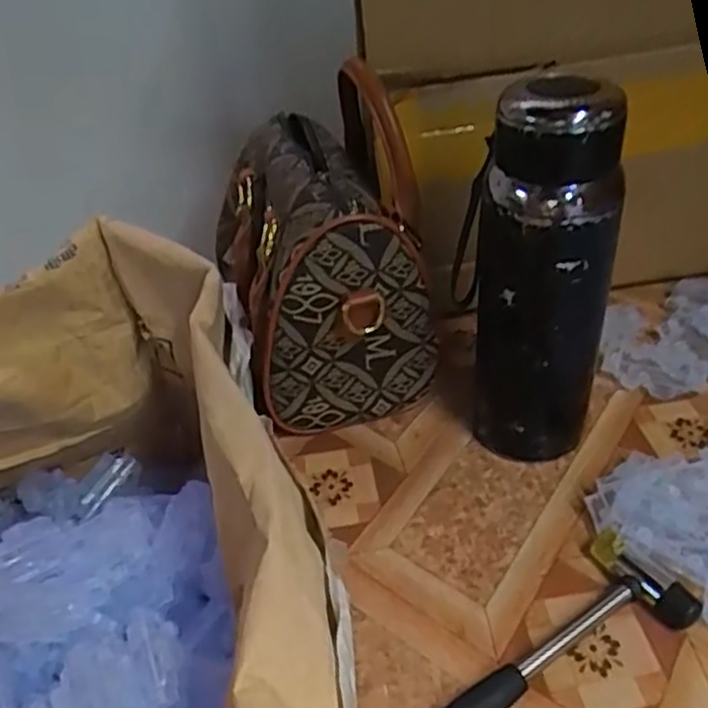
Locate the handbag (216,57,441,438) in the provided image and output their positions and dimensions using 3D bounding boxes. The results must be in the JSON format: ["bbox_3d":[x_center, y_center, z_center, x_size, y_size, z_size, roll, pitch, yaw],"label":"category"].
[{"bbox_3d":[-0.030,-0.078,0.552,0.138,0.175,0.237,-11,36,-5],"label":"handbag"}]

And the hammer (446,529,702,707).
[{"bbox_3d":[0.073,0.156,0.360,0.203,0.018,0.059,-24,39,-21],"label":"hammer"}]

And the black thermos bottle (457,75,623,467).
[{"bbox_3d":[0.104,-0.036,0.433,0.080,0.229,0.063,-5,36,3],"label":"black thermos bottle"}]

